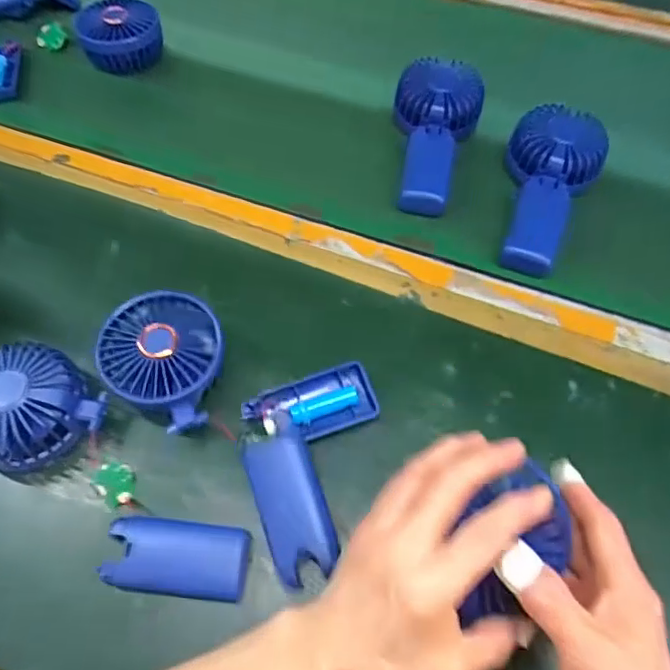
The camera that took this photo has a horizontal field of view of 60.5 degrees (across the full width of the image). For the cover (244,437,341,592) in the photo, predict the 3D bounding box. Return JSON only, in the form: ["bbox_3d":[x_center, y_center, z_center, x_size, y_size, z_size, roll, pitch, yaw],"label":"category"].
[{"bbox_3d":[-0.027,0.110,0.373,0.043,0.015,0.090,-15,60,-10],"label":"cover"}]

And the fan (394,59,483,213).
[{"bbox_3d":[0.097,-0.183,0.539,0.087,0.054,0.148,7,60,4],"label":"fan"}]

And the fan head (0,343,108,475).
[{"bbox_3d":[-0.212,0.054,0.404,0.085,0.054,0.079,1,58,-1],"label":"fan head"}]

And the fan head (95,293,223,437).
[{"bbox_3d":[-0.120,0.018,0.421,0.093,0.058,0.080,32,63,17],"label":"fan head"}]

